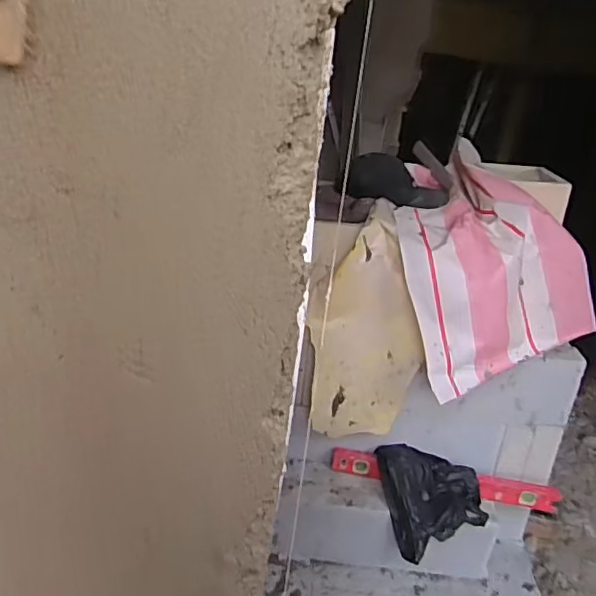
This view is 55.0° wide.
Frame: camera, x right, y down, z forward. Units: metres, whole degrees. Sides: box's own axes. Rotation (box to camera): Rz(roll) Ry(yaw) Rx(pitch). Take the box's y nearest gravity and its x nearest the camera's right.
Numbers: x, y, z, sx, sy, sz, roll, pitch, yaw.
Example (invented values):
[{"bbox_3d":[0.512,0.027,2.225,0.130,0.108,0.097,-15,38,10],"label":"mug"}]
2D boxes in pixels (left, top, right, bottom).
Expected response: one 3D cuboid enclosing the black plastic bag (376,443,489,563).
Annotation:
[{"bbox_3d":[0.339,0.508,1.469,0.247,0.168,0.215,-2,25,-20],"label":"black plastic bag"}]

